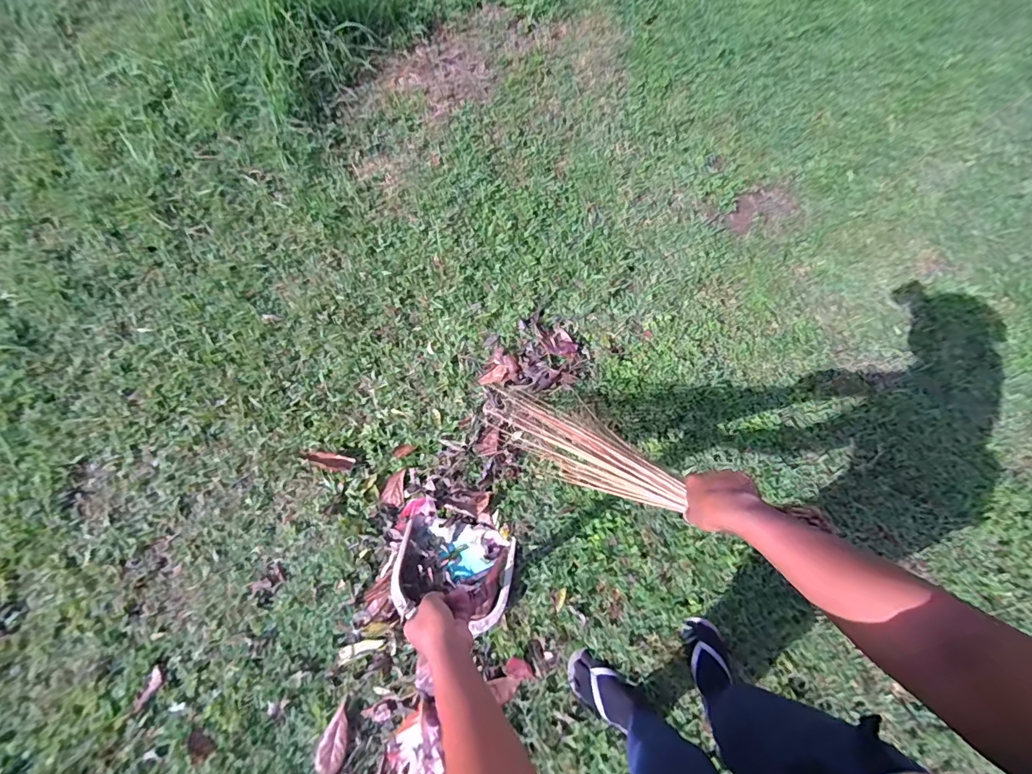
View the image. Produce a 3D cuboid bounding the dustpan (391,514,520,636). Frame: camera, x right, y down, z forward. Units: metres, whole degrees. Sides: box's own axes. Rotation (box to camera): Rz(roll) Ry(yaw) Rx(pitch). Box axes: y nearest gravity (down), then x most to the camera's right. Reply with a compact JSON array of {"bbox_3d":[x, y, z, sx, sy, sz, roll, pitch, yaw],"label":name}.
[{"bbox_3d":[-0.146,0.428,1.058,0.265,0.087,0.213,13,73,2],"label":"dustpan"}]

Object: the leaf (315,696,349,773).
[{"bbox_3d":[-0.391,0.764,0.973,0.060,0.010,0.130,14,68,4],"label":"leaf"}]

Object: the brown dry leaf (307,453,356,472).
[{"bbox_3d":[-0.500,0.200,1.210,0.129,0.018,0.046,12,68,4],"label":"brown dry leaf"}]

